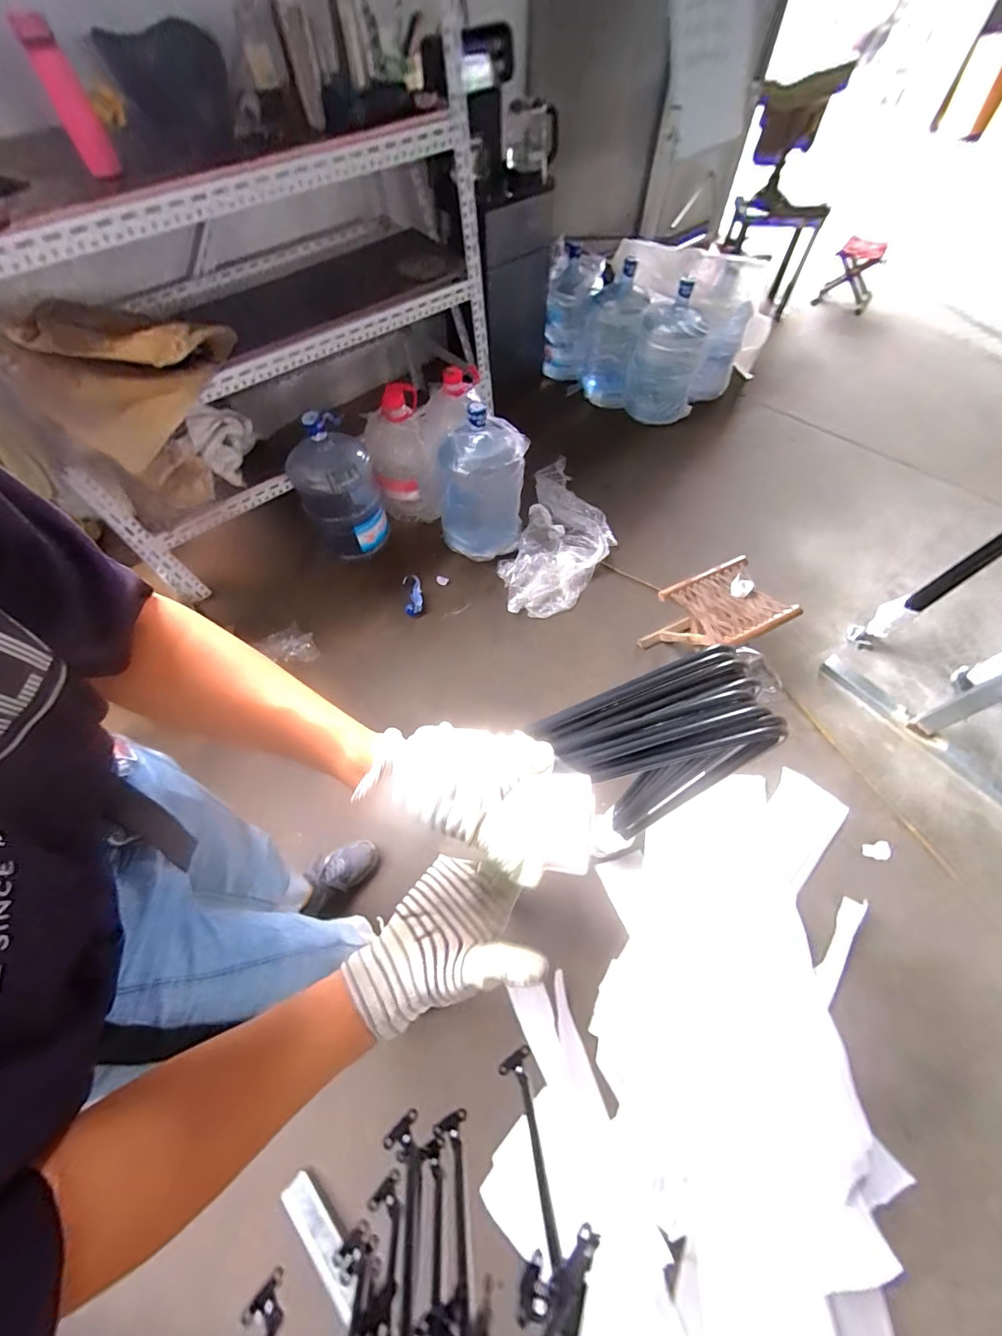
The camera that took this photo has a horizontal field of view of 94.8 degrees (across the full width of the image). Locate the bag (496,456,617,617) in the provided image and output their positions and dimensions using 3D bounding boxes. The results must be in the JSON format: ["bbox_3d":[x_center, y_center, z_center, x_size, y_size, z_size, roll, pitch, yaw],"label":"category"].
[{"bbox_3d":[0.206,-0.432,1.683,0.355,0.097,0.609,17,62,9],"label":"bag"}]

